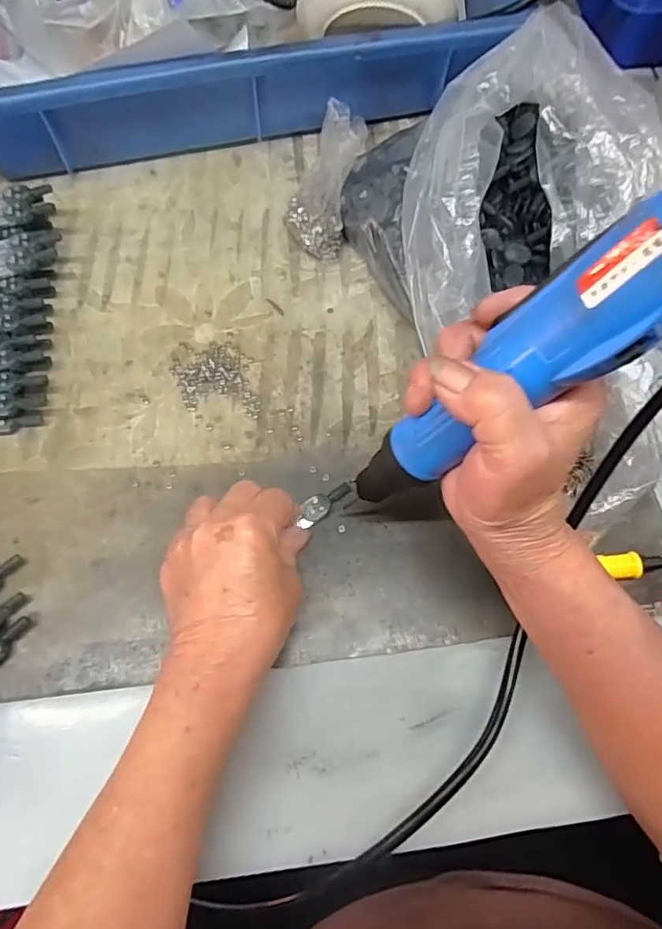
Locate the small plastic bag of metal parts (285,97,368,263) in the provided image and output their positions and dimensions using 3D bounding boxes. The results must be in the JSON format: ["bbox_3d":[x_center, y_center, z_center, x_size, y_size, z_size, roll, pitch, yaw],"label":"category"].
[{"bbox_3d":[-0.006,-0.195,0.416,0.054,0.083,0.059,-1,69,-2],"label":"small plastic bag of metal parts"}]

